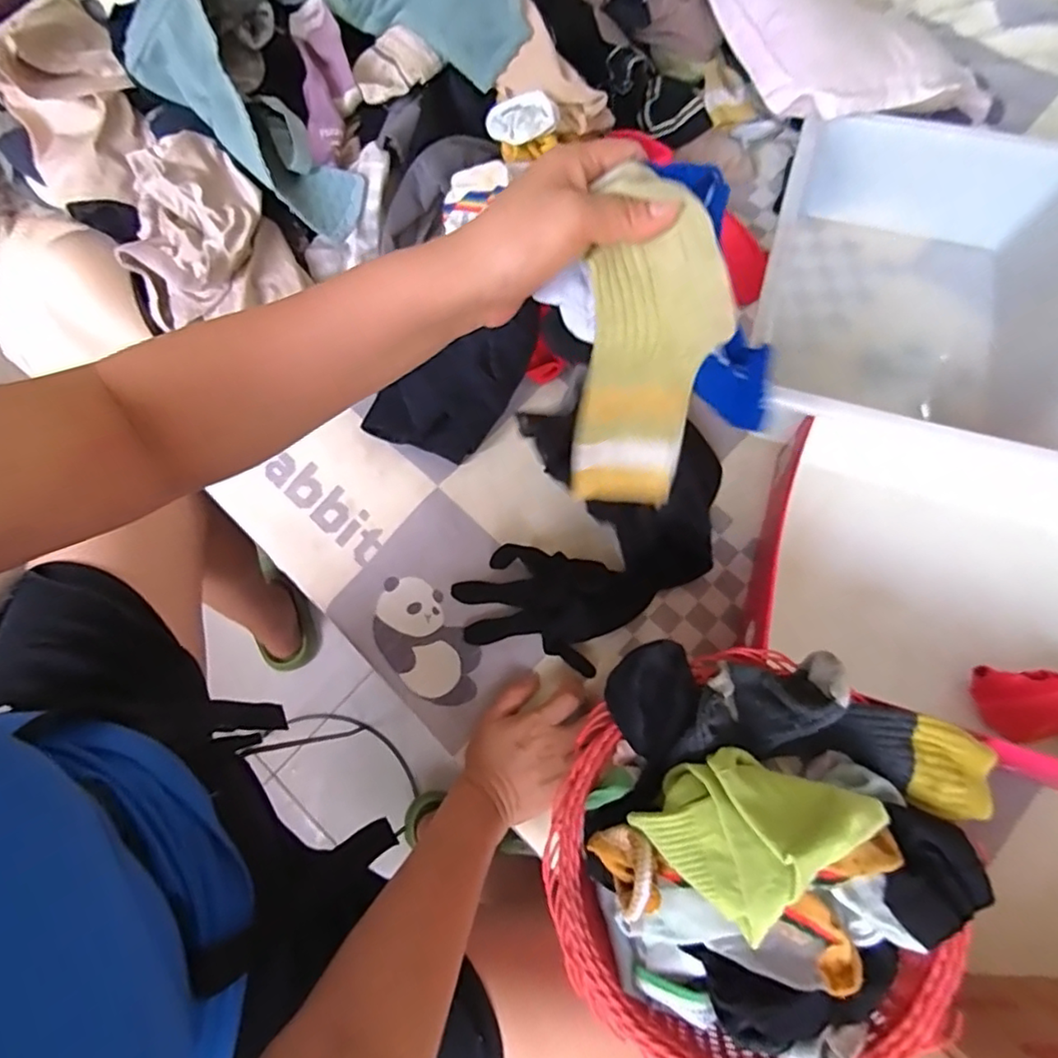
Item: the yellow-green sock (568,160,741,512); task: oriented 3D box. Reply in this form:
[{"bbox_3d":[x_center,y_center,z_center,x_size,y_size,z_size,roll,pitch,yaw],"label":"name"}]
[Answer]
[{"bbox_3d":[0.070,-0.097,0.341,0.078,0.177,0.011,0,29,-4],"label":"yellow-green sock"}]

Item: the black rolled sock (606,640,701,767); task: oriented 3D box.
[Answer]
[{"bbox_3d":[0.093,0.125,0.441,0.064,0.025,0.073,-25,74,-6],"label":"black rolled sock"}]

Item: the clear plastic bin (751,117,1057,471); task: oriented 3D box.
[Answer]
[{"bbox_3d":[0.374,-0.235,0.595,0.269,0.114,0.352,17,75,7],"label":"clear plastic bin"}]

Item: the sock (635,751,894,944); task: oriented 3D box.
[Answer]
[{"bbox_3d":[0.145,0.181,0.376,0.125,0.046,0.092,-36,76,-8],"label":"sock"}]

